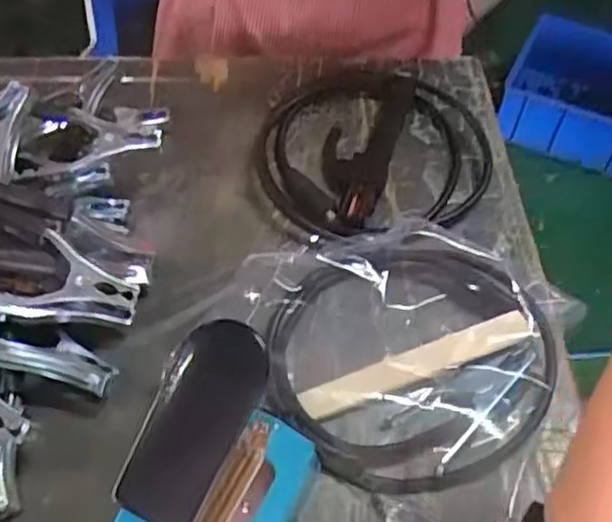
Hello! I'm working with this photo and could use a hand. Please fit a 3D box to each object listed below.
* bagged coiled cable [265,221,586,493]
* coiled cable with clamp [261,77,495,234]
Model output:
[{"bbox_3d":[0.092,0.069,0.590,0.219,0.032,0.242,24,57,14],"label":"bagged coiled cable"},{"bbox_3d":[0.071,-0.116,0.717,0.231,0.030,0.238,15,55,8],"label":"coiled cable with clamp"}]

